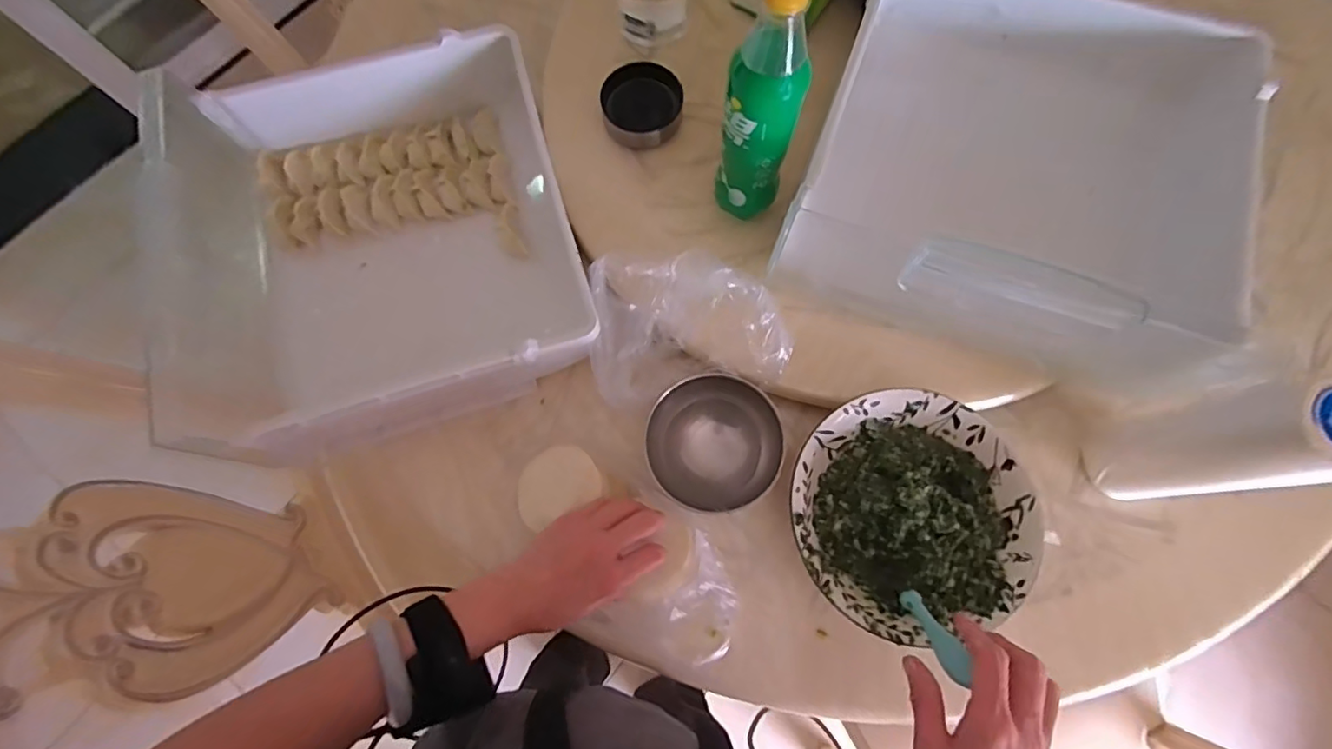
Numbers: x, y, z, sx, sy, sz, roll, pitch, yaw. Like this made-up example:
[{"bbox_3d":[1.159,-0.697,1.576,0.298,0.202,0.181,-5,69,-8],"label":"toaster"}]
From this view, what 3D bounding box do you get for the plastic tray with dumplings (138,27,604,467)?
[{"bbox_3d":[-0.264,-0.136,0.562,0.321,0.108,0.363,-19,75,-4],"label":"plastic tray with dumplings"}]

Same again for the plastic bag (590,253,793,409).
[{"bbox_3d":[0.022,-0.041,0.517,0.176,0.070,0.121,-1,74,1],"label":"plastic bag"}]

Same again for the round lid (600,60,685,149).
[{"bbox_3d":[-0.024,-0.280,0.585,0.083,0.033,0.075,-16,75,-3],"label":"round lid"}]

